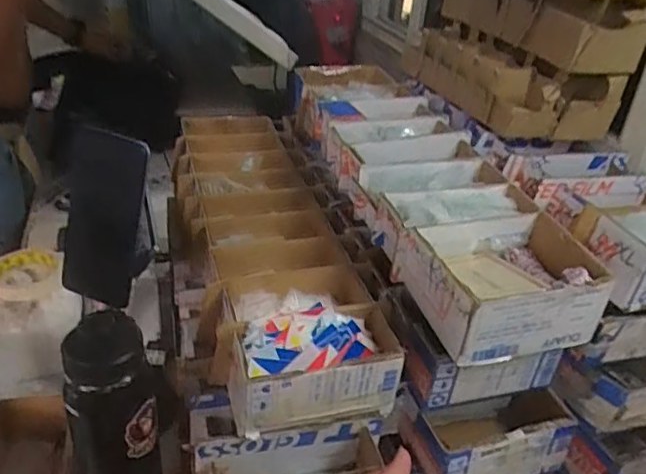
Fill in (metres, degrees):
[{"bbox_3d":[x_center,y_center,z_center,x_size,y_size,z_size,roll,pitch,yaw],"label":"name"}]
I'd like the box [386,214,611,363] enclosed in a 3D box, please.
[{"bbox_3d":[0.177,0.045,0.602,0.169,0.077,0.149,-5,33,-16],"label":"box"}]

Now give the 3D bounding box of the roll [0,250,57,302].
[{"bbox_3d":[-0.401,0.054,0.799,0.084,0.025,0.095,-9,34,-22],"label":"roll"}]

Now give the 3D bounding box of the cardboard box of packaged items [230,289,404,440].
[{"bbox_3d":[-0.009,0.121,0.580,0.164,0.080,0.090,-4,33,-15],"label":"cardboard box of packaged items"}]

